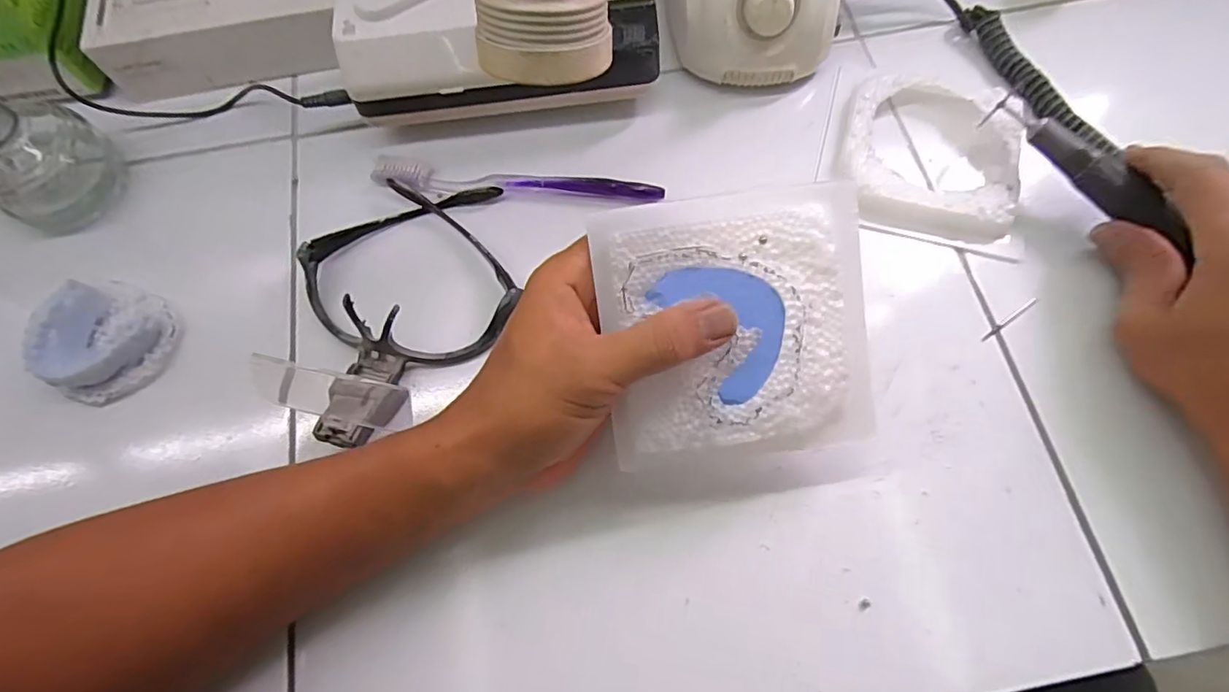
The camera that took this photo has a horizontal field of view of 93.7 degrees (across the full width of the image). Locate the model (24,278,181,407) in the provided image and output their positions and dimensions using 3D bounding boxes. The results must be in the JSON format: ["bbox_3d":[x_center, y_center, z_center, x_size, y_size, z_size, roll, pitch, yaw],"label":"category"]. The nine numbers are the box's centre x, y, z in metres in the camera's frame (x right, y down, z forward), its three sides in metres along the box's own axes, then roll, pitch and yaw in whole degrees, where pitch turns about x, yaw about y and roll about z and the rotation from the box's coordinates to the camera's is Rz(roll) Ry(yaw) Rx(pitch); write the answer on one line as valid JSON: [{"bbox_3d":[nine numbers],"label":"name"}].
[{"bbox_3d":[-0.295,-0.003,0.333,0.063,0.027,0.066,24,72,11],"label":"model"}]

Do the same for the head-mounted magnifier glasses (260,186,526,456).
[{"bbox_3d":[-0.124,-0.030,0.336,0.131,0.036,0.177,22,71,10],"label":"head-mounted magnifier glasses"}]

